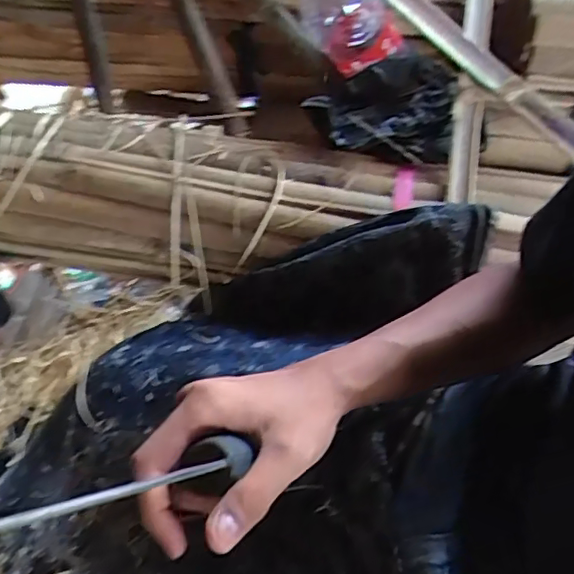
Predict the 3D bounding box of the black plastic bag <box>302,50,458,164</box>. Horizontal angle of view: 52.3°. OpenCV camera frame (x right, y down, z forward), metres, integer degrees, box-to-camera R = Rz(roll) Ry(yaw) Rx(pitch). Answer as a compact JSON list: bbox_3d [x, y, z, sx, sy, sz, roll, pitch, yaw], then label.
[{"bbox_3d":[0.123,-0.222,0.705,0.169,0.039,0.165,17,62,10],"label":"black plastic bag"}]

